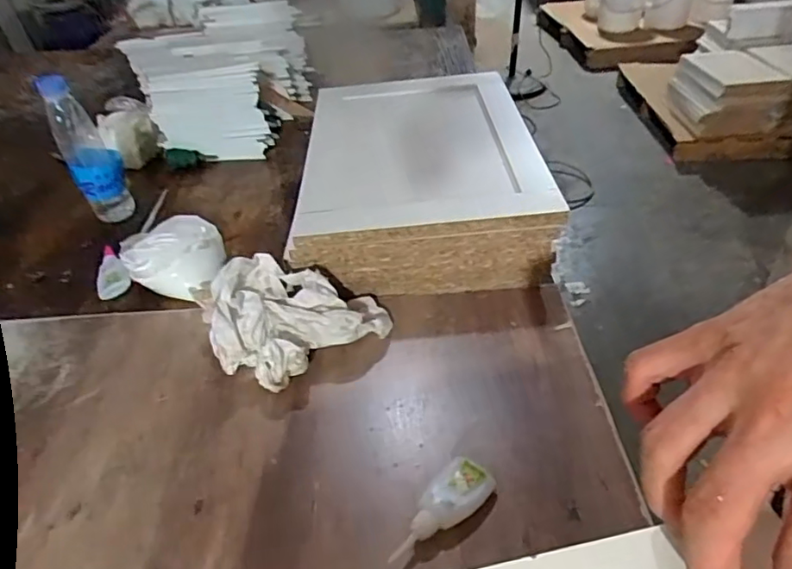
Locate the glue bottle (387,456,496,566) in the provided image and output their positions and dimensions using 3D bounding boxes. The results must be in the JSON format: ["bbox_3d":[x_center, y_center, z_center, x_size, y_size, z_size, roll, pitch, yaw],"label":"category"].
[{"bbox_3d":[0.031,0.168,0.431,0.094,0.019,0.042,-31,47,-29],"label":"glue bottle"}]

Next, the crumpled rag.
[{"bbox_3d":[-0.098,0.022,0.564,0.166,0.093,0.106,-27,45,-25],"label":"crumpled rag"}]

